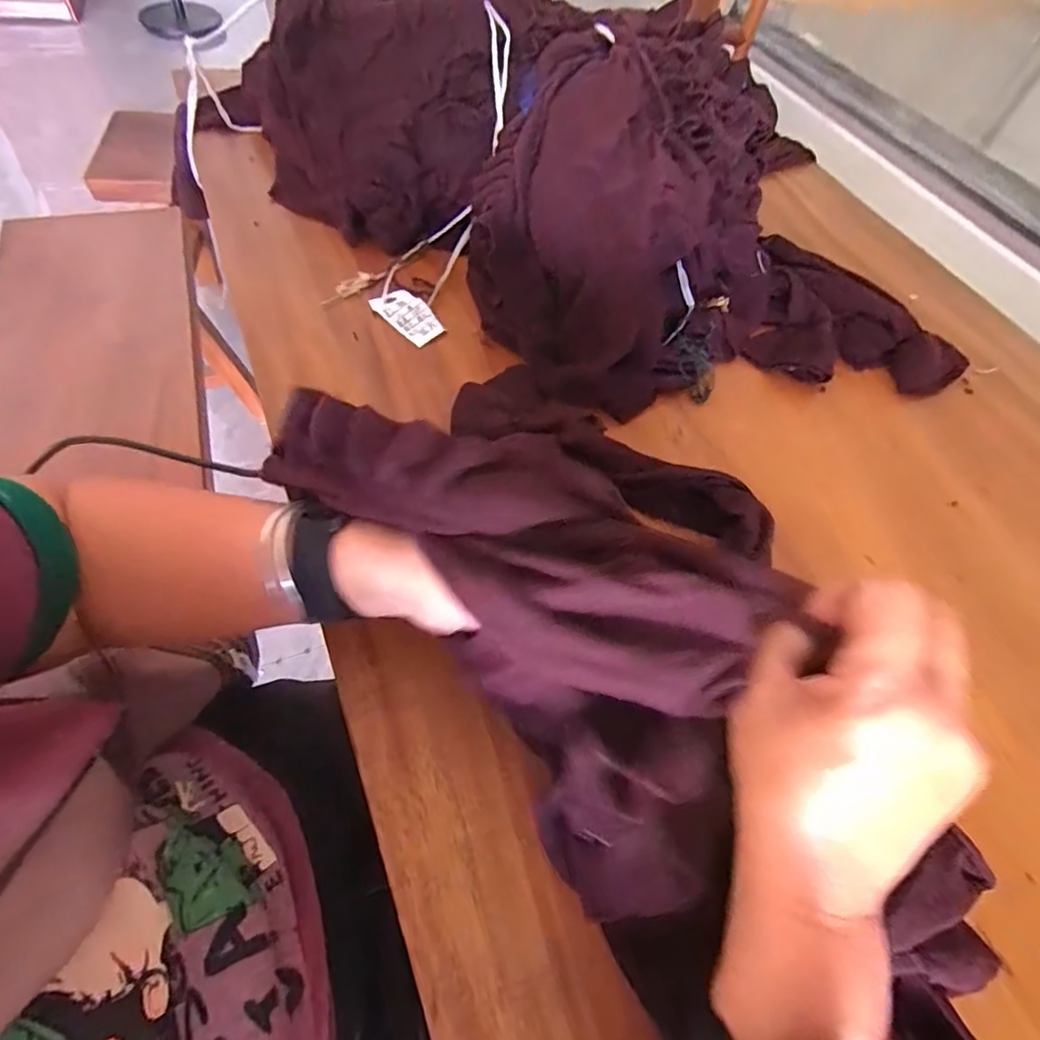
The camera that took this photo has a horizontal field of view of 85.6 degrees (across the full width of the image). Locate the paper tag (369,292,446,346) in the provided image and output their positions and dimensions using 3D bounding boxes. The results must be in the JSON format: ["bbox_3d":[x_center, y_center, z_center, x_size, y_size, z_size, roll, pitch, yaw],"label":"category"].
[{"bbox_3d":[-0.103,-0.189,0.519,0.037,0.007,0.069,-43,74,-15],"label":"paper tag"}]

